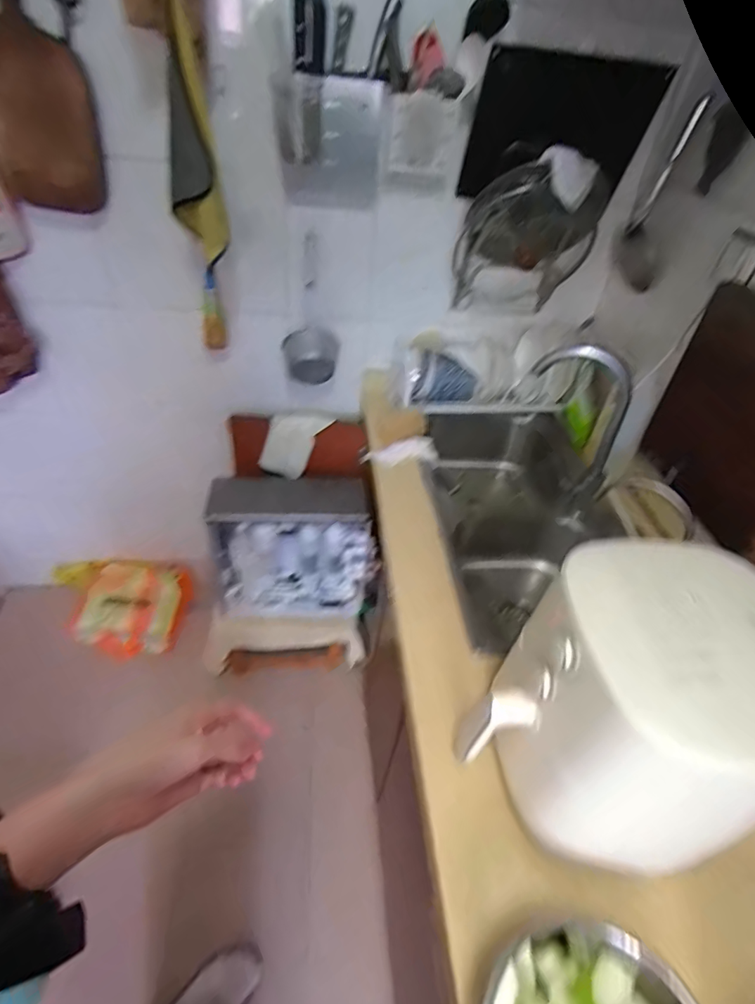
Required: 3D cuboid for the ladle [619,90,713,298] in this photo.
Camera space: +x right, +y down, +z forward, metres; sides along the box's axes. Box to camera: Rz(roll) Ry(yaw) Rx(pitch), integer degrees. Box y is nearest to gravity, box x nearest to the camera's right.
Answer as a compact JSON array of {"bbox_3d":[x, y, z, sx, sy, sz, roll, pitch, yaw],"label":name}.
[{"bbox_3d":[0.555,-0.584,0.980,0.056,0.312,0.125,10,42,3],"label":"ladle"}]

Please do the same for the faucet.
[{"bbox_3d":[0.373,-0.123,0.978,0.189,0.353,0.067,26,45,20],"label":"faucet"}]

